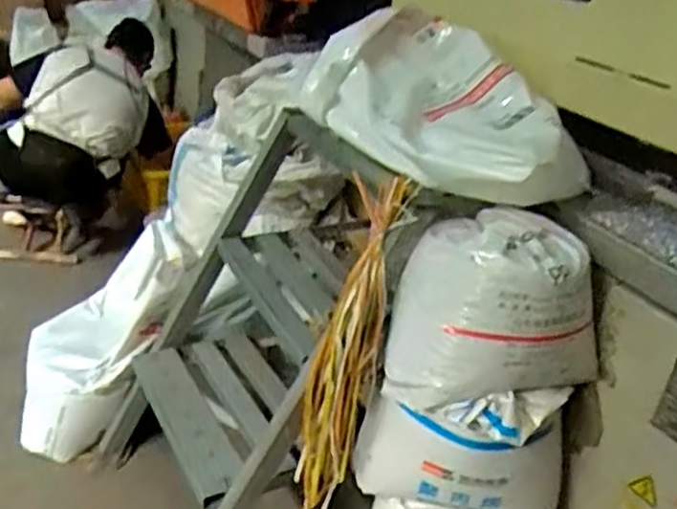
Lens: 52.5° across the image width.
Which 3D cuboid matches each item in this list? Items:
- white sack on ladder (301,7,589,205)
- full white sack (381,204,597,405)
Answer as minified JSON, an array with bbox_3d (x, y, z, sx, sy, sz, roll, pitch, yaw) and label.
[{"bbox_3d":[0.230,-0.278,1.350,0.435,0.255,0.504,-11,33,-31],"label":"white sack on ladder"},{"bbox_3d":[0.266,0.101,1.220,0.332,0.285,0.236,-5,30,-22],"label":"full white sack"}]

